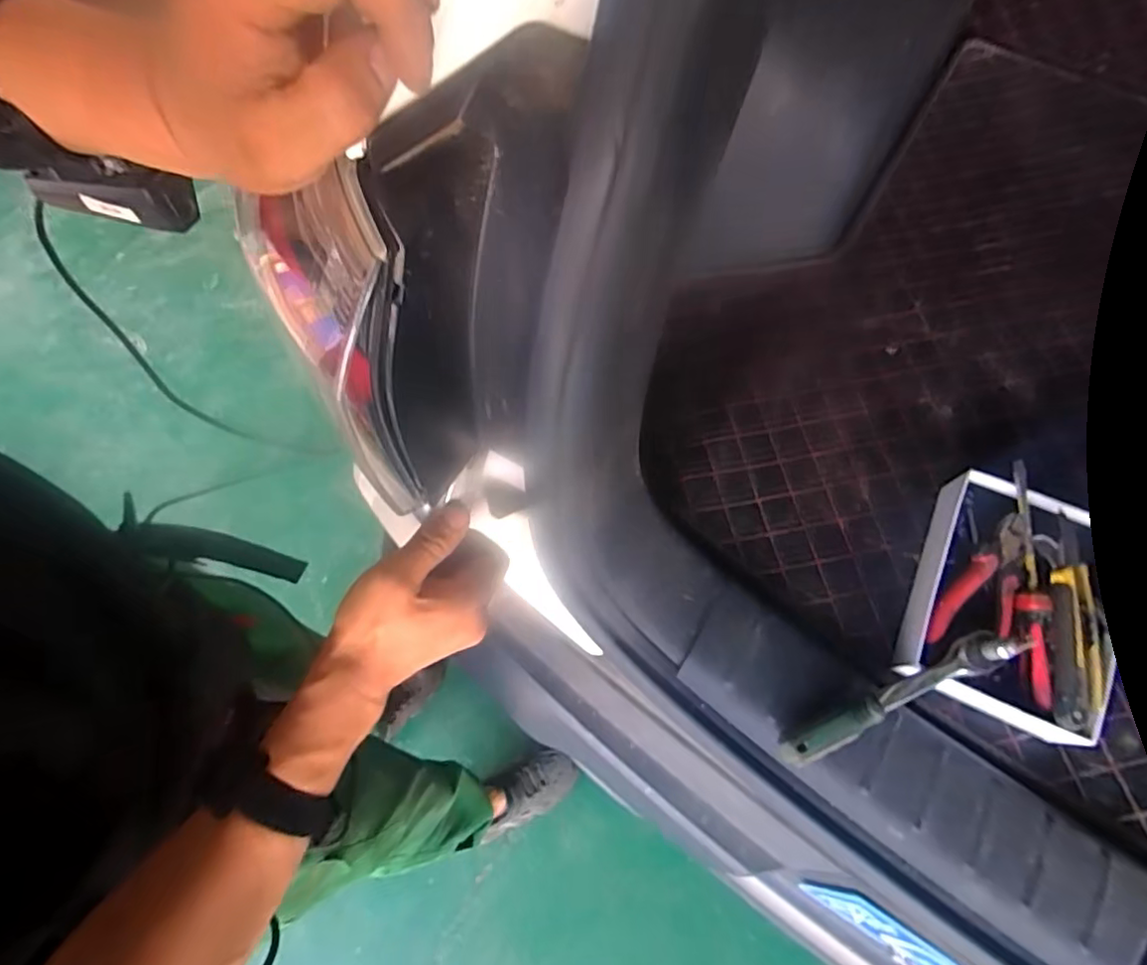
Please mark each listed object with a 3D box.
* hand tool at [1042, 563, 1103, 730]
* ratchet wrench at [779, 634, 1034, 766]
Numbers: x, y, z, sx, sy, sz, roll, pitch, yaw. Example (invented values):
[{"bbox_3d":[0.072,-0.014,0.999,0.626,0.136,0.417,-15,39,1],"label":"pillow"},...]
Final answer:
[{"bbox_3d":[0.401,0.131,0.463,0.033,0.025,0.123,8,69,5],"label":"hand tool"},{"bbox_3d":[0.251,0.167,0.448,0.197,0.048,0.025,-23,69,-7],"label":"ratchet wrench"}]

